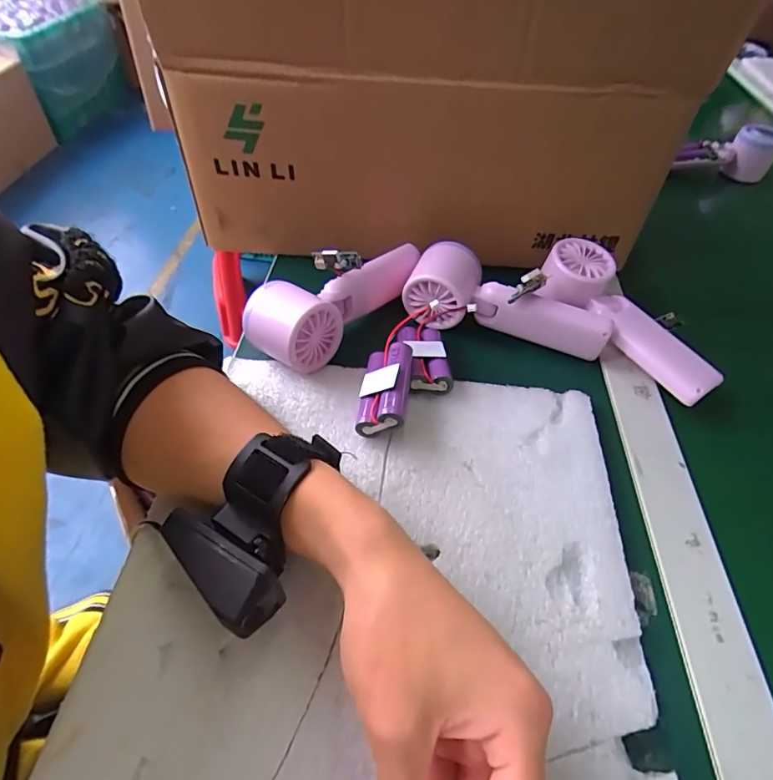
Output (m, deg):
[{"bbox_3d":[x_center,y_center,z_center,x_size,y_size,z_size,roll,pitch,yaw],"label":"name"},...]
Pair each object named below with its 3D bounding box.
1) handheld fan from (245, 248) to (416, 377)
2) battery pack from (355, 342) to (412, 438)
[{"bbox_3d":[-0.052,-0.068,0.378,0.064,0.047,0.114,32,55,21],"label":"handheld fan"},{"bbox_3d":[0.000,-0.002,0.331,0.039,0.019,0.066,-19,45,31],"label":"battery pack"}]

